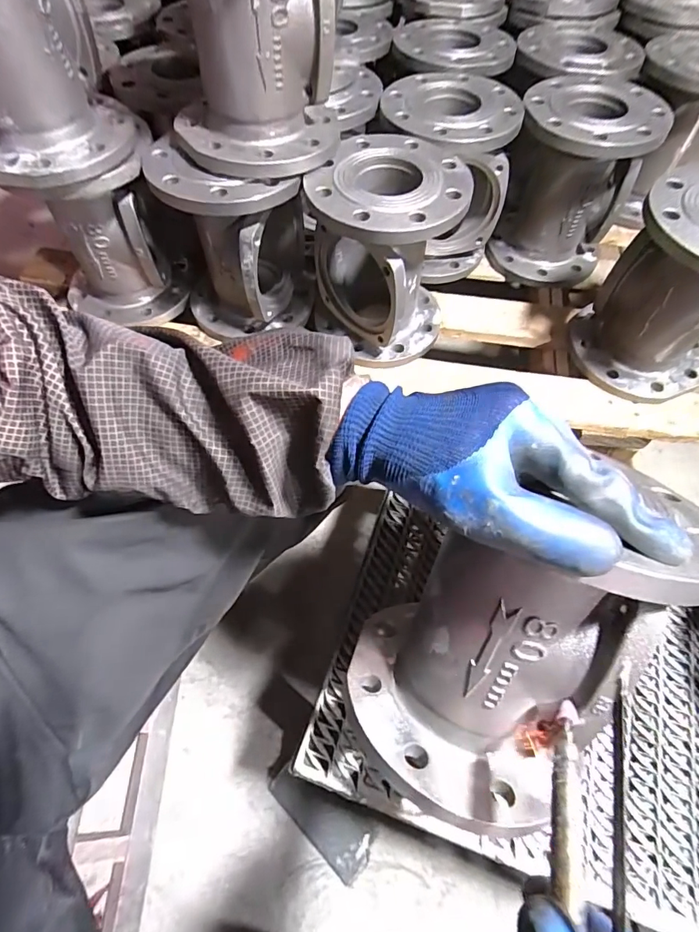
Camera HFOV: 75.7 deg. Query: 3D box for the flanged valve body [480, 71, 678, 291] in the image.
[{"bbox_3d":[0.337,-0.441,0.705,0.189,0.222,0.186,23,64,11],"label":"flanged valve body"}]

